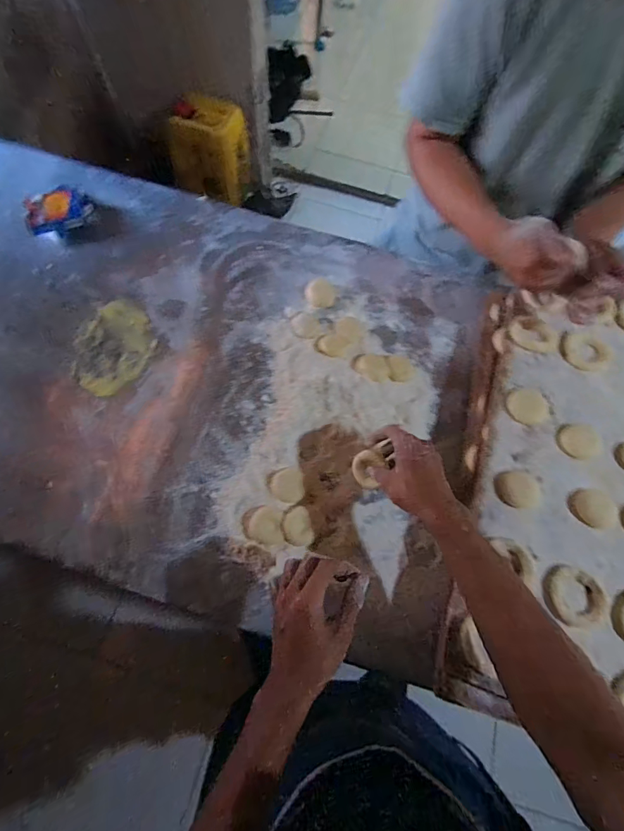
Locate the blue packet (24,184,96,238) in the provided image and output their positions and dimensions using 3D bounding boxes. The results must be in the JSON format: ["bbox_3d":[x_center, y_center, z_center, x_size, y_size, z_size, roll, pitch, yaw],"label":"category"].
[{"bbox_3d":[-0.407,-0.329,0.690,0.110,0.038,0.066,-42,76,-16],"label":"blue packet"}]

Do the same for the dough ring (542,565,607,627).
[{"bbox_3d":[0.302,0.208,0.493,0.069,0.012,0.064,1,69,-2],"label":"dough ring"}]

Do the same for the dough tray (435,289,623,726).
[{"bbox_3d":[0.424,0.095,0.550,0.421,0.034,0.576,17,69,4],"label":"dough tray"}]

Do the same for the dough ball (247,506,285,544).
[{"bbox_3d":[-0.060,0.143,0.556,0.045,0.009,0.048,1,69,-2],"label":"dough ball"}]

